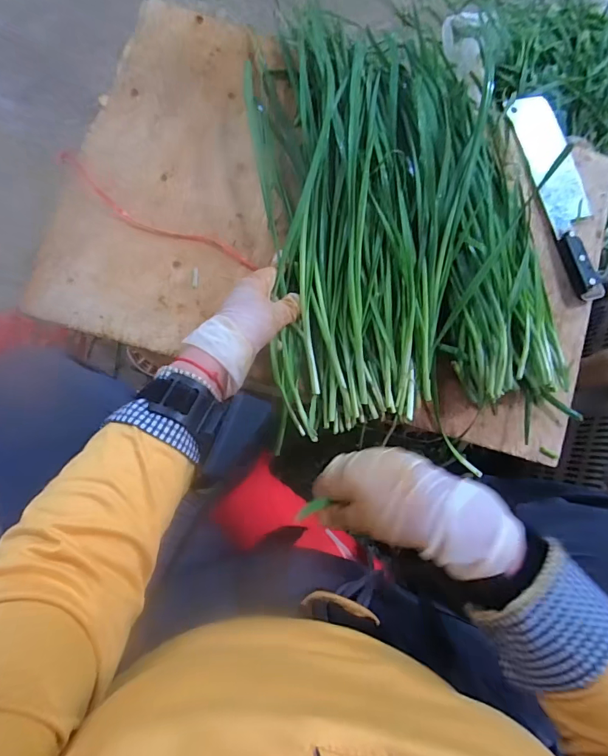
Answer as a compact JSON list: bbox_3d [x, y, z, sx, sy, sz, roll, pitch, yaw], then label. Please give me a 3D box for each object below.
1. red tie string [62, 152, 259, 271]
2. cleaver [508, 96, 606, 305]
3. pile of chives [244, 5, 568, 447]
[{"bbox_3d":[-0.157,-0.173,0.441,0.229,0.008,0.038,26,80,-8],"label":"red tie string"},{"bbox_3d":[0.321,-0.230,0.503,0.063,0.021,0.272,-15,85,-8],"label":"cleaver"},{"bbox_3d":[0.104,-0.192,0.451,0.304,0.054,0.464,-6,83,-6],"label":"pile of chives"}]

